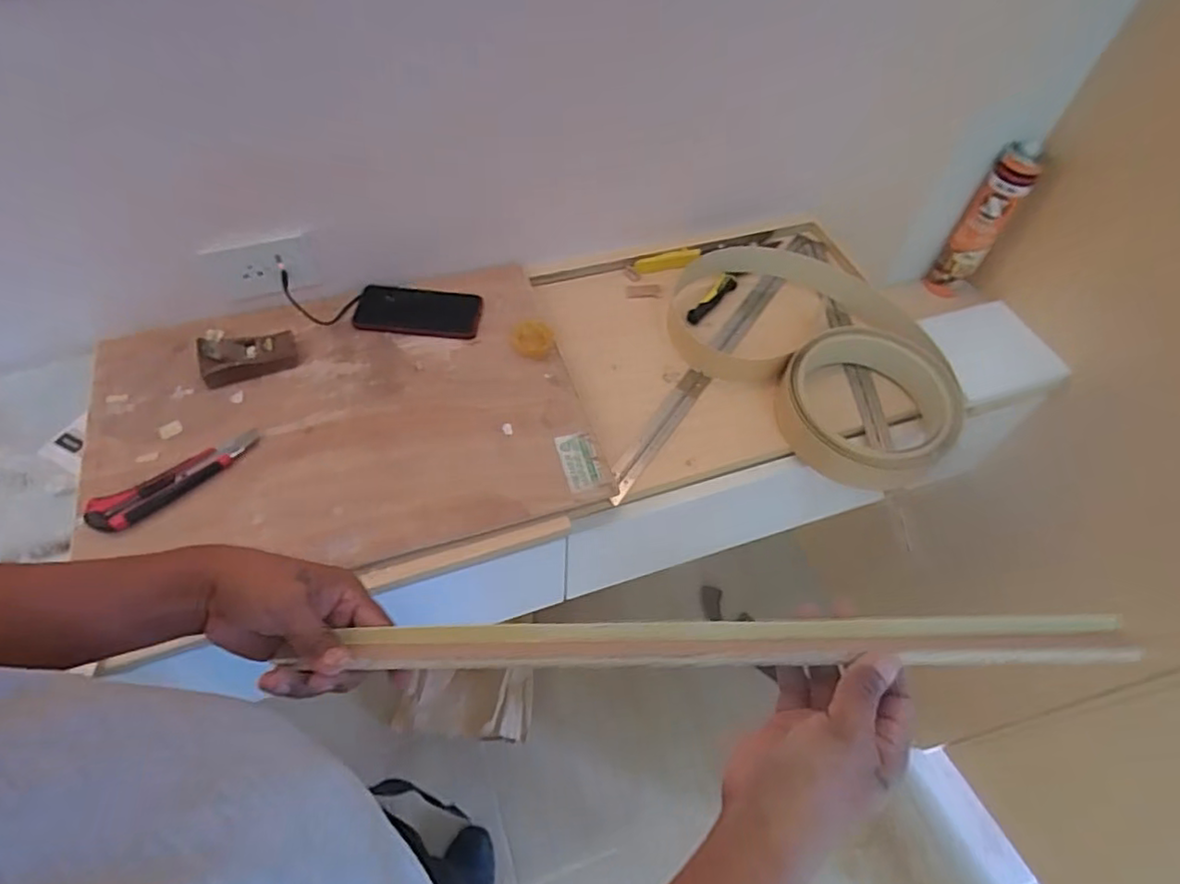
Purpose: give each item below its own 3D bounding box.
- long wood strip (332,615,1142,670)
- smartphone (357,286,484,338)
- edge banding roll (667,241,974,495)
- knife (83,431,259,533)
[{"bbox_3d":[0.070,0.131,0.408,0.480,0.016,0.029,-4,55,9],"label":"long wood strip"},{"bbox_3d":[-0.223,-0.170,0.822,0.159,0.013,0.071,4,55,0],"label":"smartphone"},{"bbox_3d":[0.293,-0.140,0.835,0.386,0.065,0.324,27,58,15],"label":"edge banding roll"},{"bbox_3d":[-0.432,0.038,0.664,0.037,0.023,0.167,40,62,22],"label":"knife"}]

